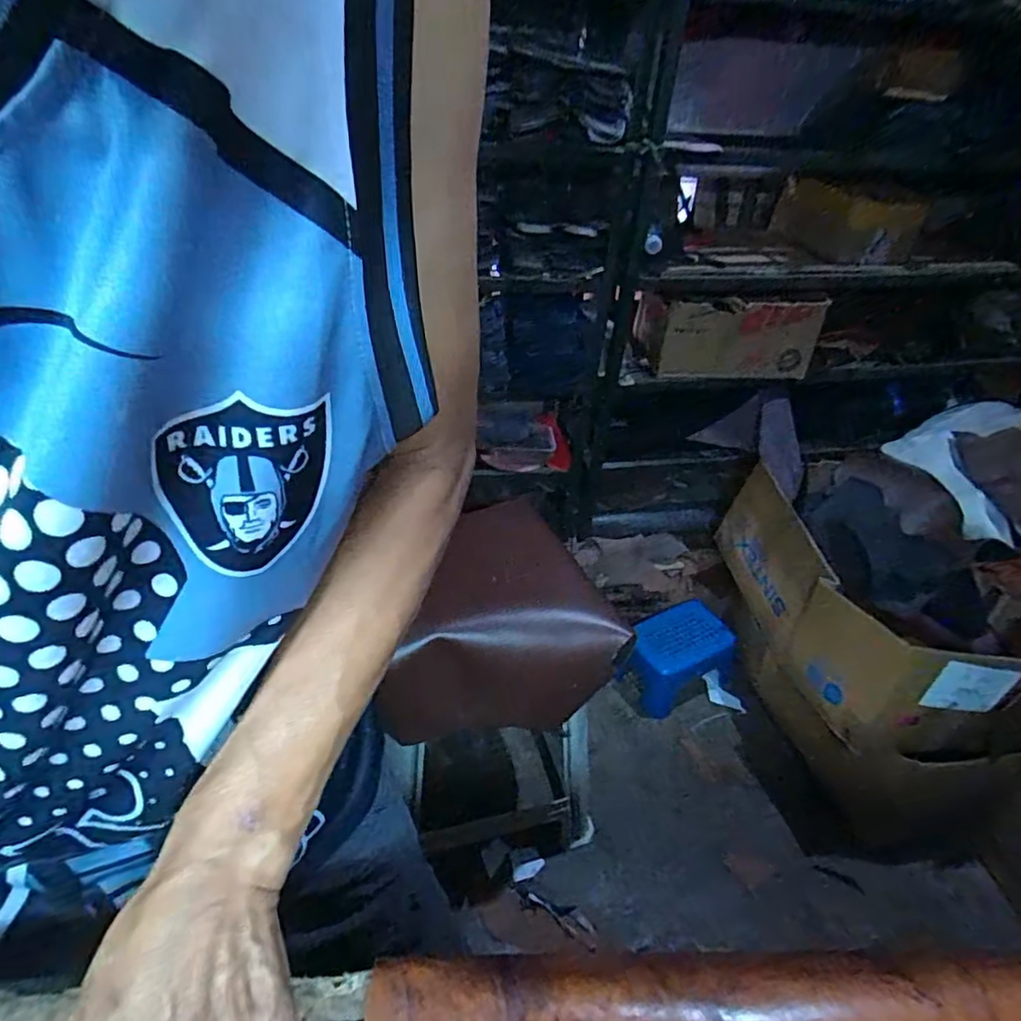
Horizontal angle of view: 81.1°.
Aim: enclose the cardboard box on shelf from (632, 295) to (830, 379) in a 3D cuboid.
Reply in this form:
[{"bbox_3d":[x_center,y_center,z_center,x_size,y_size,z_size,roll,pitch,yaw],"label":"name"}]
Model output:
[{"bbox_3d":[0.515,-0.431,1.433,0.384,0.162,0.192,0,36,-3],"label":"cardboard box on shelf"}]

